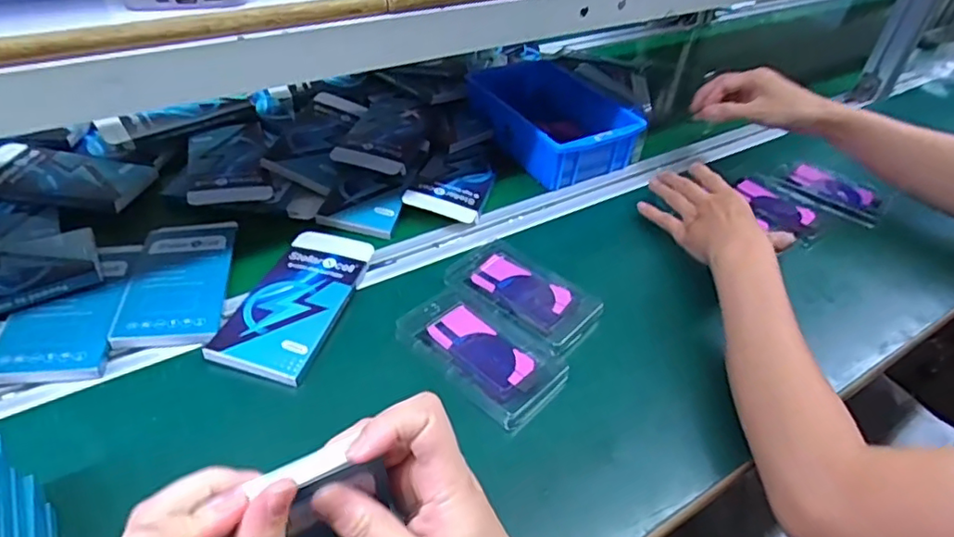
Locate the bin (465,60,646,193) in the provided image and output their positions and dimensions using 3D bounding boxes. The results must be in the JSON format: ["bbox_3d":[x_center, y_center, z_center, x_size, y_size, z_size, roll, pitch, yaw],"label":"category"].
[{"bbox_3d":[0.092,-0.189,0.718,0.134,0.056,0.193,-21,49,-25],"label":"bin"}]

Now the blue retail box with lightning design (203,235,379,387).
[{"bbox_3d":[-0.153,0.026,0.503,0.081,0.013,0.162,13,44,9],"label":"blue retail box with lightning design"}]

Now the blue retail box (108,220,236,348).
[{"bbox_3d":[-0.255,0.009,0.512,0.078,0.016,0.146,-4,44,-10],"label":"blue retail box"}]

